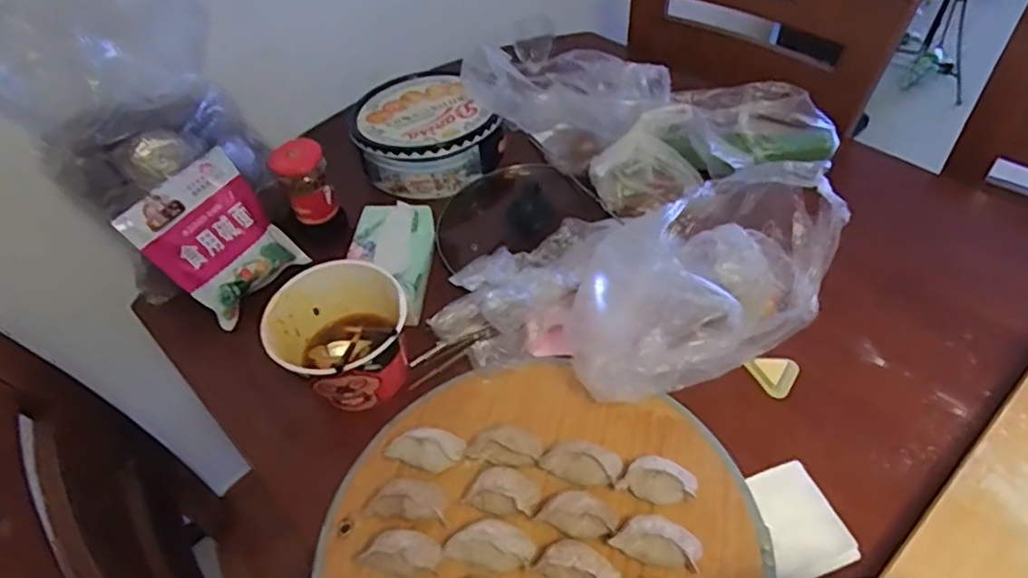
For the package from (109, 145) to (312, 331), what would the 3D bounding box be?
[{"bbox_3d":[-0.358,-0.059,0.777,0.028,0.176,0.147,0,43,43],"label":"package"}]

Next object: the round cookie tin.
[{"bbox_3d":[-0.139,-0.230,0.938,0.189,0.077,0.210,-30,54,-19],"label":"round cookie tin"}]

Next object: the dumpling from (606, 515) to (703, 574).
[{"bbox_3d":[0.125,0.216,0.554,0.075,0.044,0.030,13,52,15],"label":"dumpling"}]

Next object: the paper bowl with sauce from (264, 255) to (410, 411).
[{"bbox_3d":[-0.177,0.060,0.692,0.140,0.119,0.128,-2,50,3],"label":"paper bowl with sauce"}]

